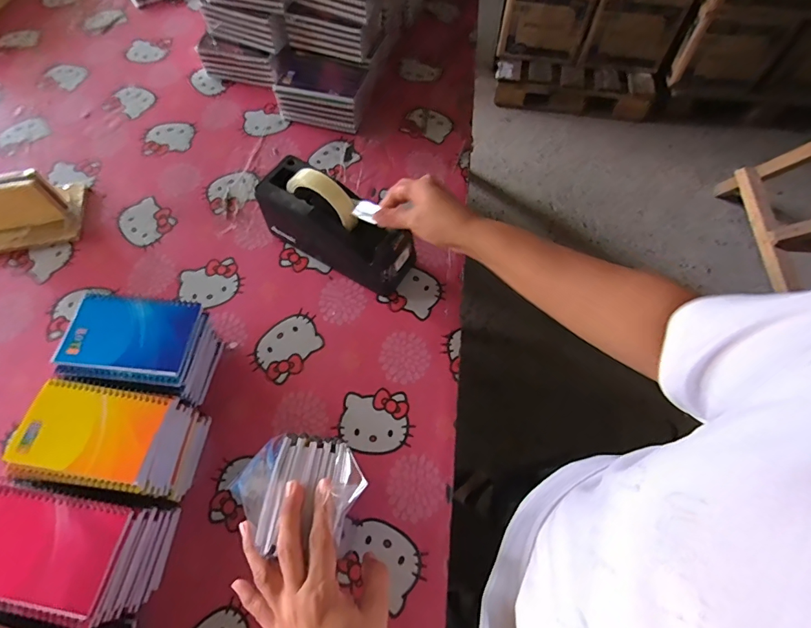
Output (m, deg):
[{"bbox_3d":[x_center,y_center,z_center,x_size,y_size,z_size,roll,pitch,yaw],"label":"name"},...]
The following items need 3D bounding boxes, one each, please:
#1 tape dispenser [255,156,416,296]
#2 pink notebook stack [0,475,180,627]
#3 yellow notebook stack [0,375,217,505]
[{"bbox_3d":[-0.089,-0.119,0.556,0.203,0.121,0.076,28,67,14],"label":"tape dispenser"},{"bbox_3d":[-0.312,0.217,0.406,0.137,0.087,0.090,9,63,5],"label":"pink notebook stack"},{"bbox_3d":[-0.297,0.131,0.449,0.135,0.089,0.089,7,63,4],"label":"yellow notebook stack"}]

